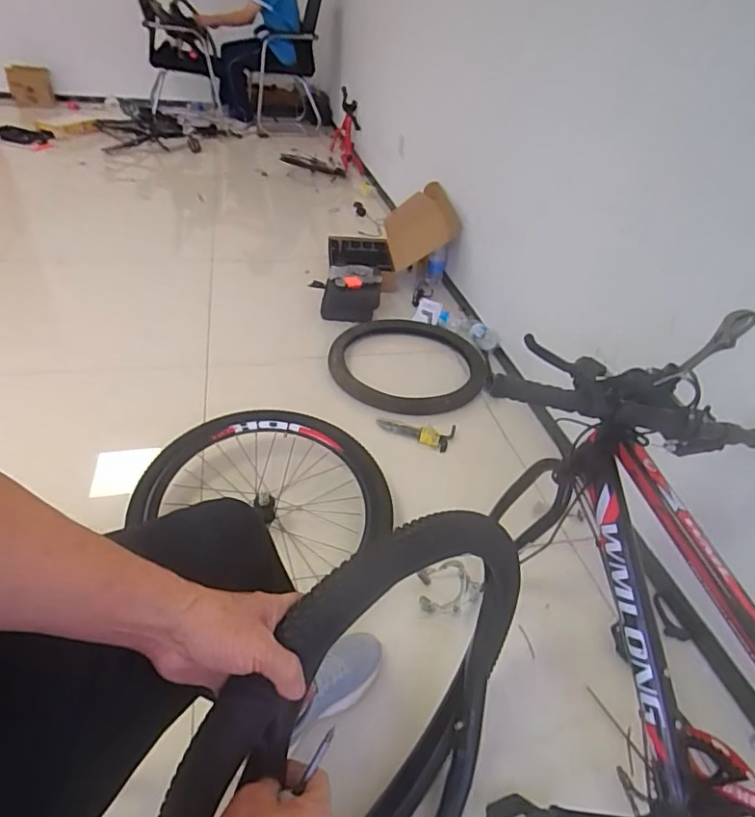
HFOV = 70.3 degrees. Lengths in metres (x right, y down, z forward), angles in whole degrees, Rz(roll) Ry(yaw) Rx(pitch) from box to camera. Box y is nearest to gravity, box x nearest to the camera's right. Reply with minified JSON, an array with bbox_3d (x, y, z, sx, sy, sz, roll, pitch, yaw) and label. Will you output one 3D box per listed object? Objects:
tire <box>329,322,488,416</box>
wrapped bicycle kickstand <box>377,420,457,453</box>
[{"bbox_3d":[0.092,-0.141,1.654,0.469,0.074,0.464,6,38,0],"label":"tire"},{"bbox_3d":[0.098,0.073,1.426,0.206,0.026,0.074,7,57,9],"label":"wrapped bicycle kickstand"}]

